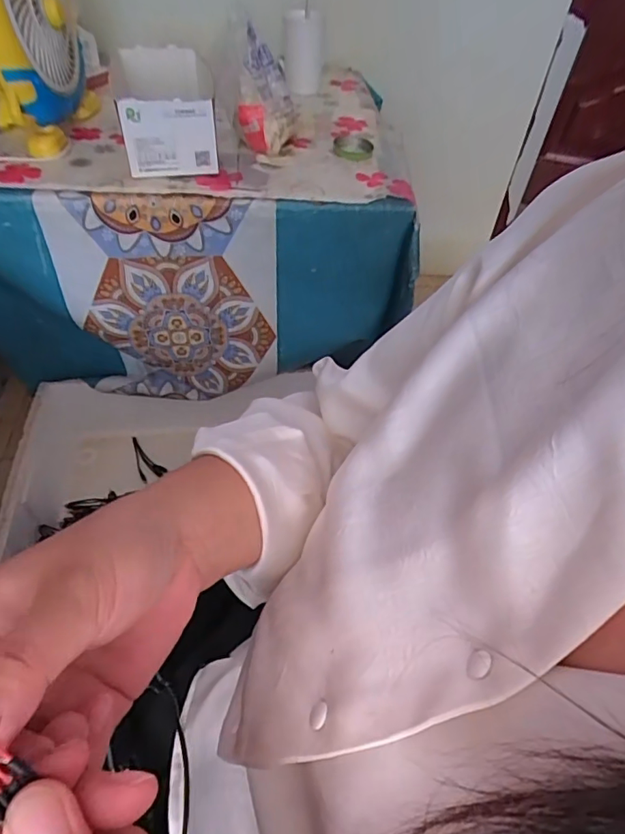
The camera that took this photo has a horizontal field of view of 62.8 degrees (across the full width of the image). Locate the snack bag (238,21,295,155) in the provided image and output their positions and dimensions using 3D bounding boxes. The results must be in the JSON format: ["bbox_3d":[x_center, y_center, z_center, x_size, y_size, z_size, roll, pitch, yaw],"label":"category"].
[{"bbox_3d":[-0.068,-0.475,0.753,0.081,0.144,0.092,0,49,-6],"label":"snack bag"}]

